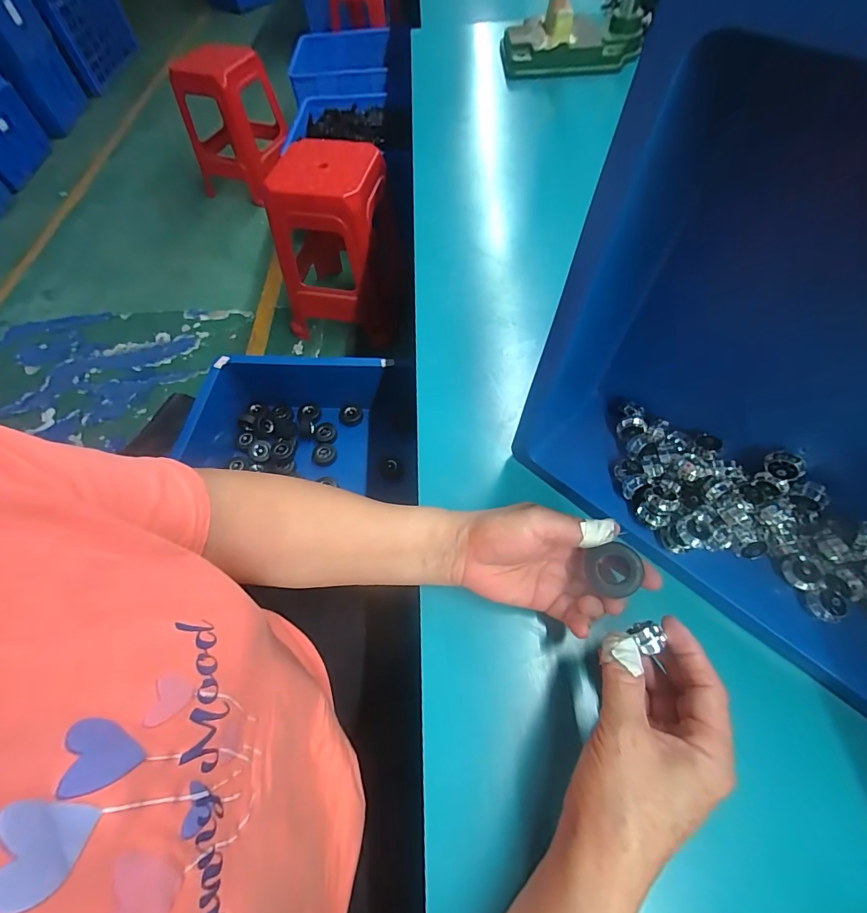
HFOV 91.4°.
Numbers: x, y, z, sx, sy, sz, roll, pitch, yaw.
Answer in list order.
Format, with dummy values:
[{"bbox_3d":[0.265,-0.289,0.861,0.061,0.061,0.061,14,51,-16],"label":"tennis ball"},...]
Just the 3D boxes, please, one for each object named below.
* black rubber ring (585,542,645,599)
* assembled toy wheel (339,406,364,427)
[{"bbox_3d":[0.128,0.078,0.296,0.033,0.011,0.033,-2,85,24],"label":"black rubber ring"},{"bbox_3d":[-0.140,-0.069,0.714,0.042,0.011,0.038,2,60,6],"label":"assembled toy wheel"}]

